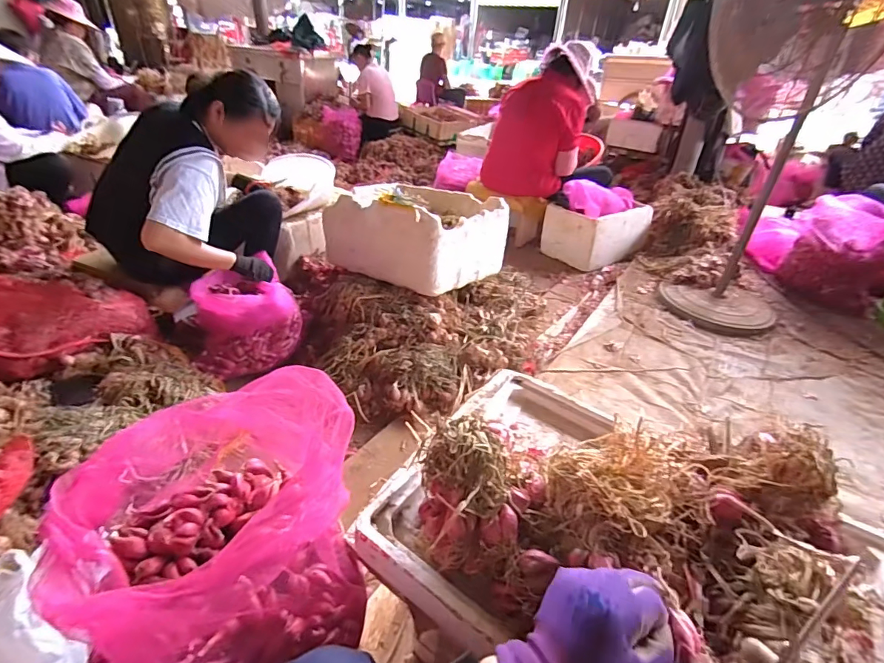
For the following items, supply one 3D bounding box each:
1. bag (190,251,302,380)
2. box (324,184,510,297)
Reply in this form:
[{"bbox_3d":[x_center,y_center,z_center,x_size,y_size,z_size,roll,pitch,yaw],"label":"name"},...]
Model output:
[{"bbox_3d":[-0.622,-0.054,1.402,0.292,0.231,0.307,-13,37,-23],"label":"bag"},{"bbox_3d":[-0.106,-0.403,1.685,0.598,0.277,0.452,26,40,30],"label":"box"}]

